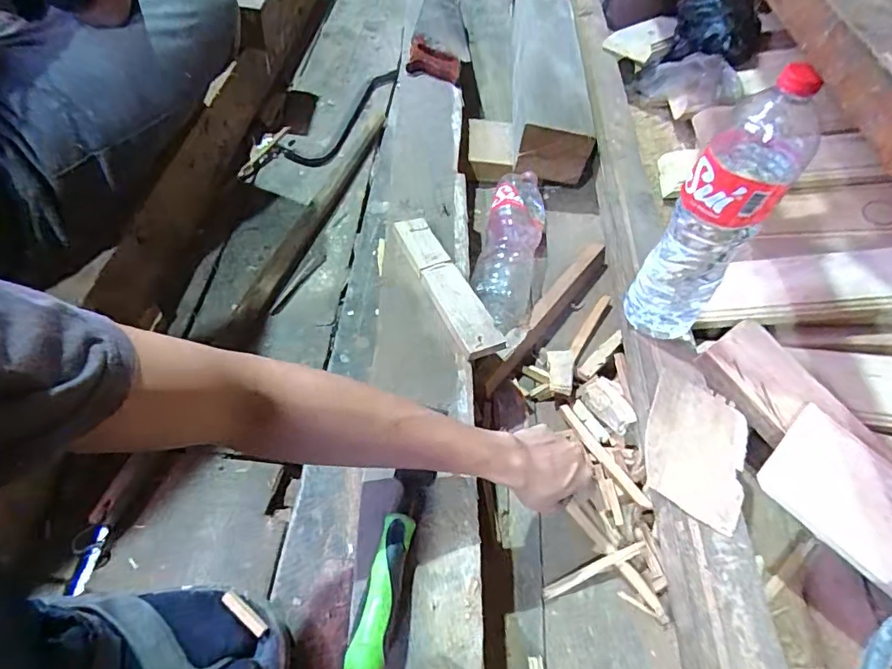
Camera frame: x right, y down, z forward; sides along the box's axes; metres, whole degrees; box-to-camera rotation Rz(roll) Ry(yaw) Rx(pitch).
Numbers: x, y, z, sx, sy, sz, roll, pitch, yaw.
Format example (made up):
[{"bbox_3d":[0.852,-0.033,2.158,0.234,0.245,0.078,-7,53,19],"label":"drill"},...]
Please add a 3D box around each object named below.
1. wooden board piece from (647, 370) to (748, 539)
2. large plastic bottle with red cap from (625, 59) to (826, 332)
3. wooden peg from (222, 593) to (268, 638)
[{"bbox_3d":[0.270,0.120,0.544,0.102,0.013,0.150,22,58,9],"label":"wooden board piece"},{"bbox_3d":[0.282,-0.117,0.531,0.080,0.294,0.088,-37,68,-25],"label":"large plastic bottle with red cap"},{"bbox_3d":[-0.194,0.268,0.485,0.052,0.005,0.011,33,60,17],"label":"wooden peg"}]

